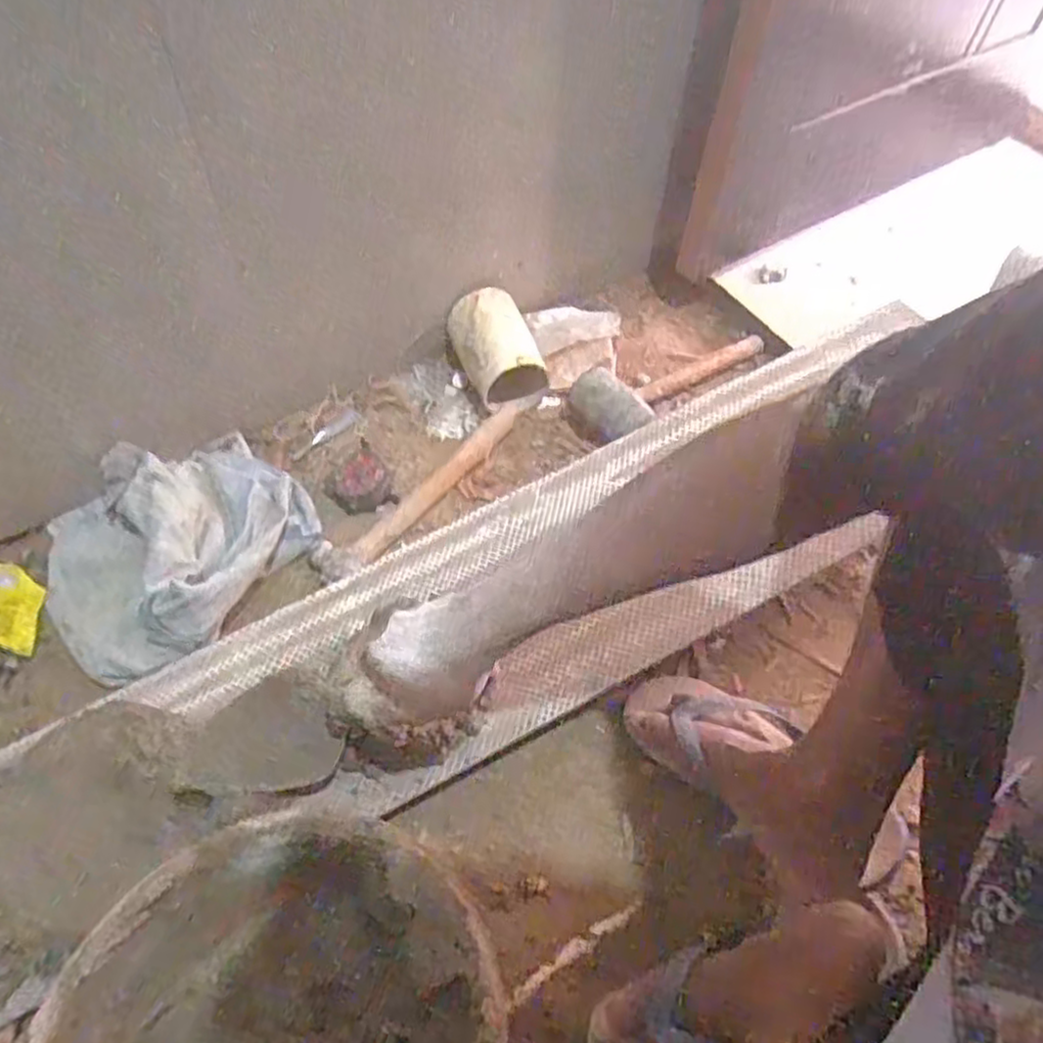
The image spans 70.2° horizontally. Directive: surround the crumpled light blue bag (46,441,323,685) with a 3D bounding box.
[{"bbox_3d":[-0.381,0.010,0.792,0.248,0.085,0.283,34,62,19],"label":"crumpled light blue bag"}]

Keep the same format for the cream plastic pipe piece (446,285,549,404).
[{"bbox_3d":[-0.032,-0.225,0.943,0.101,0.096,0.140,-12,58,-10],"label":"cream plastic pipe piece"}]

